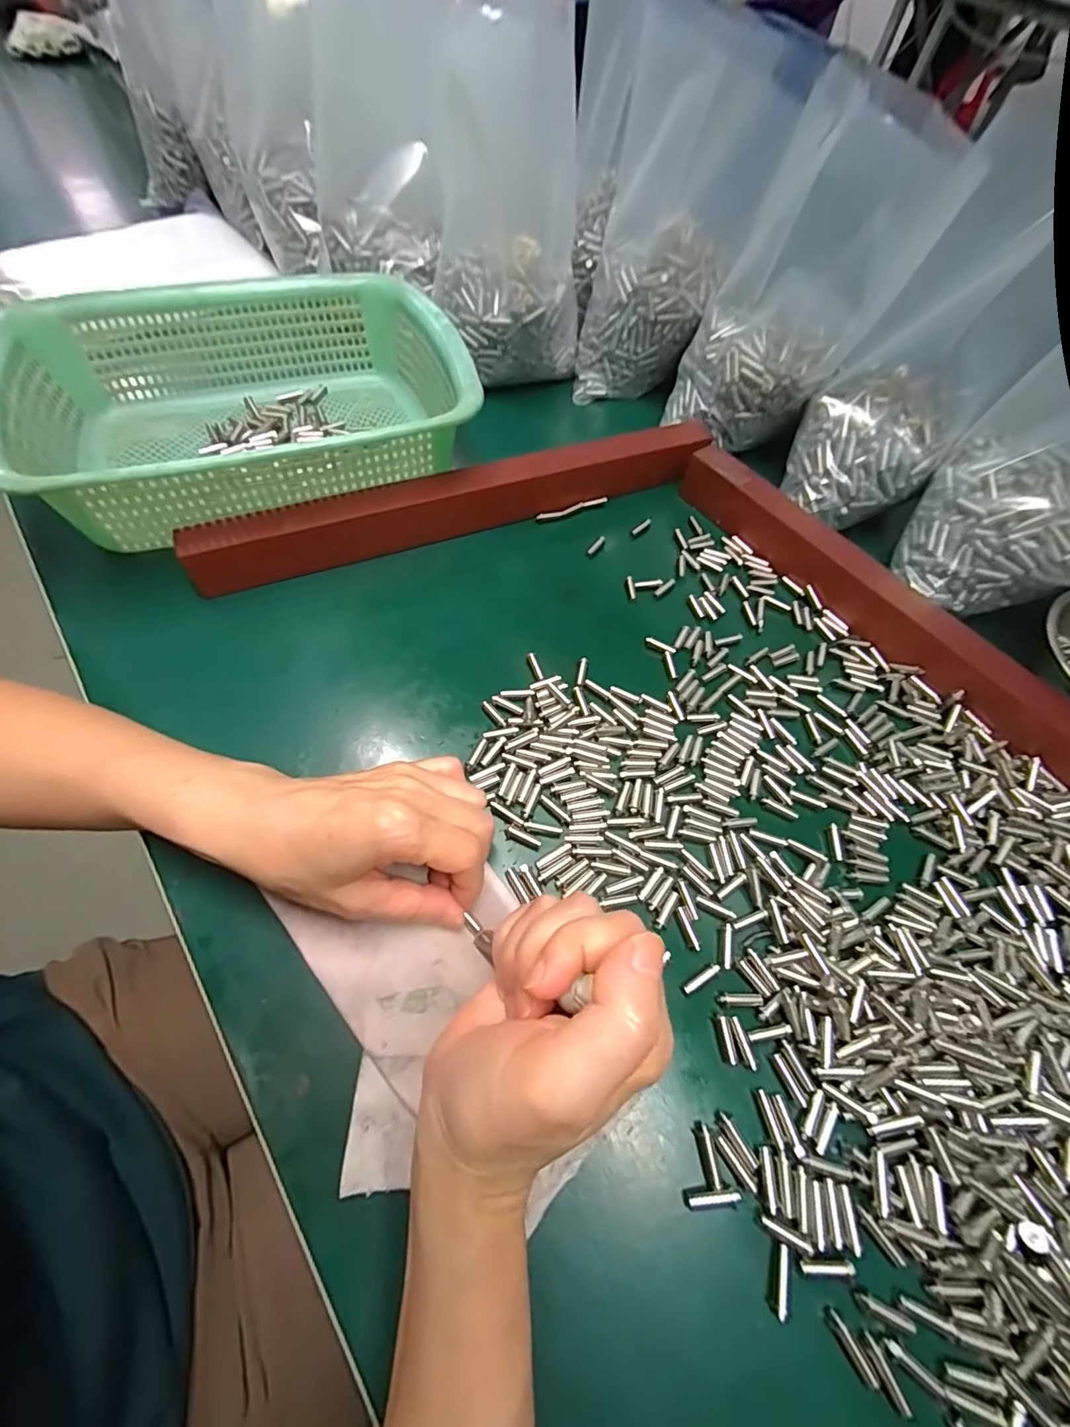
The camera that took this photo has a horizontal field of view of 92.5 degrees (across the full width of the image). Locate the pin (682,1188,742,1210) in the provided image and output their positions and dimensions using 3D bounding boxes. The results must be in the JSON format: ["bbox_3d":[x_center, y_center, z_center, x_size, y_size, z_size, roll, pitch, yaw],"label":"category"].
[{"bbox_3d":[0.072,0.194,0.204,0.022,0.004,0.006,-1,62,-5],"label":"pin"}]

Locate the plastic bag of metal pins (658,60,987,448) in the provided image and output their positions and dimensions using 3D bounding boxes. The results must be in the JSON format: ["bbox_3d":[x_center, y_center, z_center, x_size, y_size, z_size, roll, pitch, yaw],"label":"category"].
[{"bbox_3d":[0.193,-0.321,0.381,0.127,0.175,0.100,15,62,4],"label":"plastic bag of metal pins"}]

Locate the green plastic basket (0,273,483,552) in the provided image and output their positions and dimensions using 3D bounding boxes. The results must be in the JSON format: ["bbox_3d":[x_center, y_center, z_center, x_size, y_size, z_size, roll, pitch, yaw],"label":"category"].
[{"bbox_3d":[-0.205,-0.230,0.380,0.293,0.091,0.226,-22,66,-15],"label":"green plastic basket"}]

